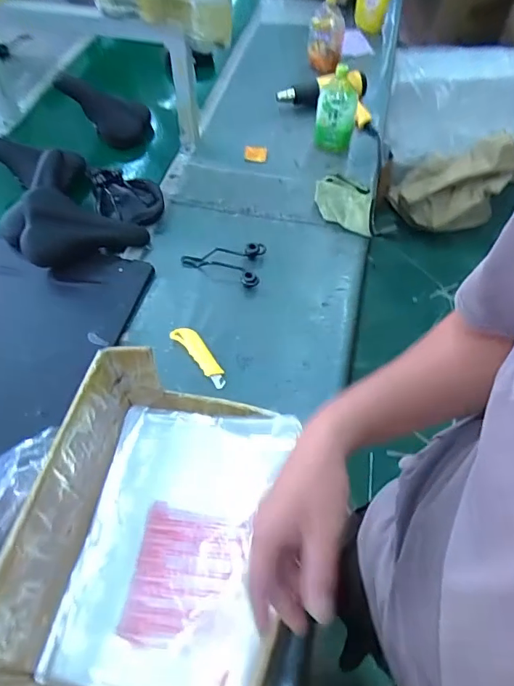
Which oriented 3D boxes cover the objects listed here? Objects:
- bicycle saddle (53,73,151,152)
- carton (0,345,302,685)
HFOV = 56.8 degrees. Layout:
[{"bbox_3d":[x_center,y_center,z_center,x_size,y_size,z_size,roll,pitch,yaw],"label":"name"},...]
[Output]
[{"bbox_3d":[-0.432,-0.654,1.351,0.278,0.094,0.136,28,51,-18],"label":"bicycle saddle"},{"bbox_3d":[-0.132,0.245,0.641,0.313,0.216,0.420,8,56,5],"label":"carton"}]

